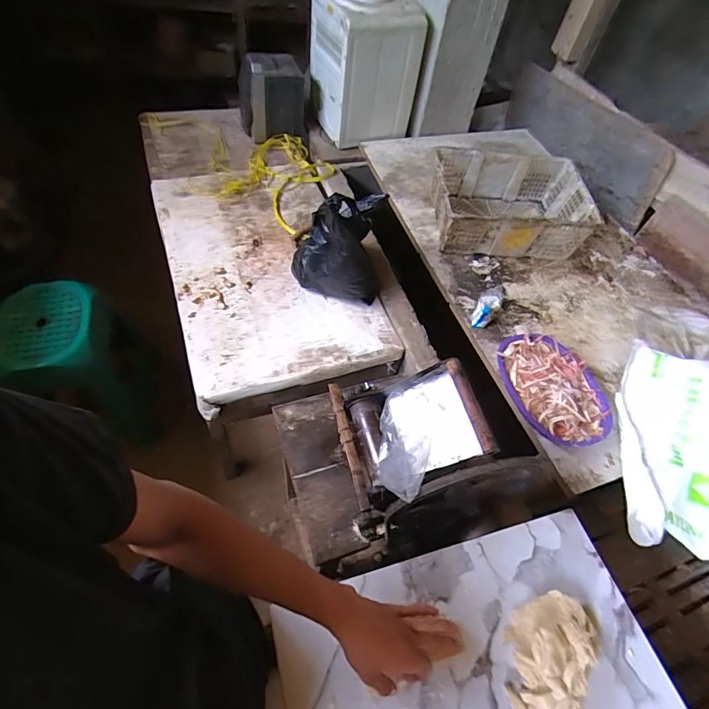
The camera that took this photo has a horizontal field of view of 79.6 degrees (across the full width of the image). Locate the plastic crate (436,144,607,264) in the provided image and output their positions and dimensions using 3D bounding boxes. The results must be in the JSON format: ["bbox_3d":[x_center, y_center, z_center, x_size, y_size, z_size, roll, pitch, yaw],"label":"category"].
[{"bbox_3d":[0.492,-0.489,1.392,0.464,0.173,0.380,8,56,-3],"label":"plastic crate"}]

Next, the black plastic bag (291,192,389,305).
[{"bbox_3d":[-0.043,-0.287,1.152,0.236,0.282,0.198,-2,57,-9],"label":"black plastic bag"}]

